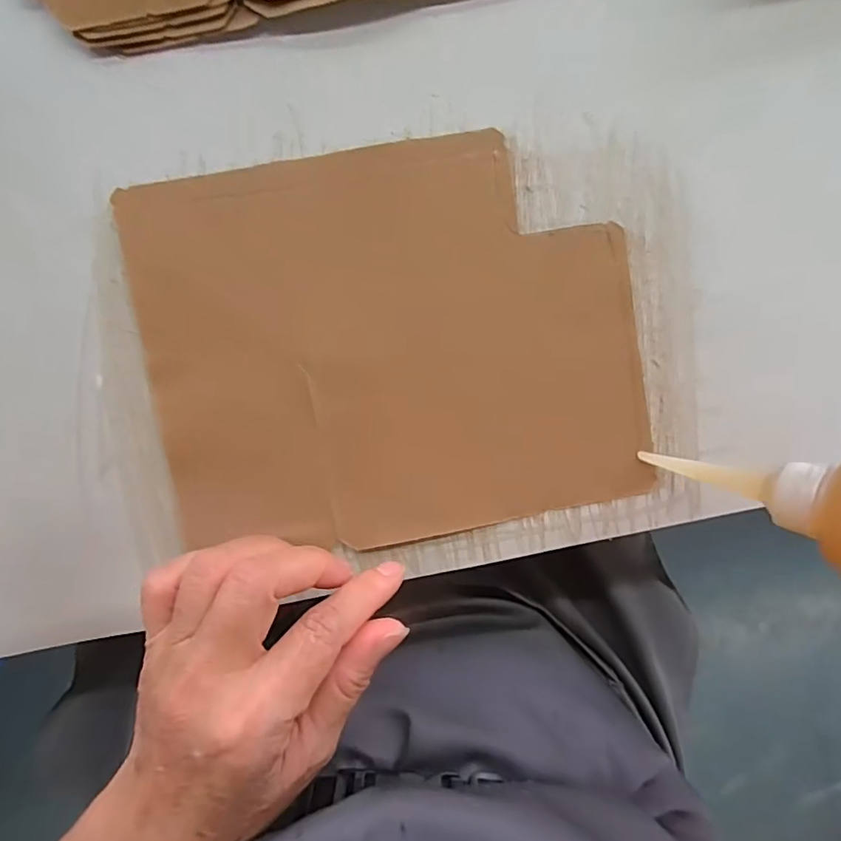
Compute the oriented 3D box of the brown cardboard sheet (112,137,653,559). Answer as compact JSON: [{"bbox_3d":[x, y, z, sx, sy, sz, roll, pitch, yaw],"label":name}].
[{"bbox_3d":[-0.010,-0.035,0.260,0.235,0.005,0.187,-10,96,-4],"label":"brown cardboard sheet"}]

